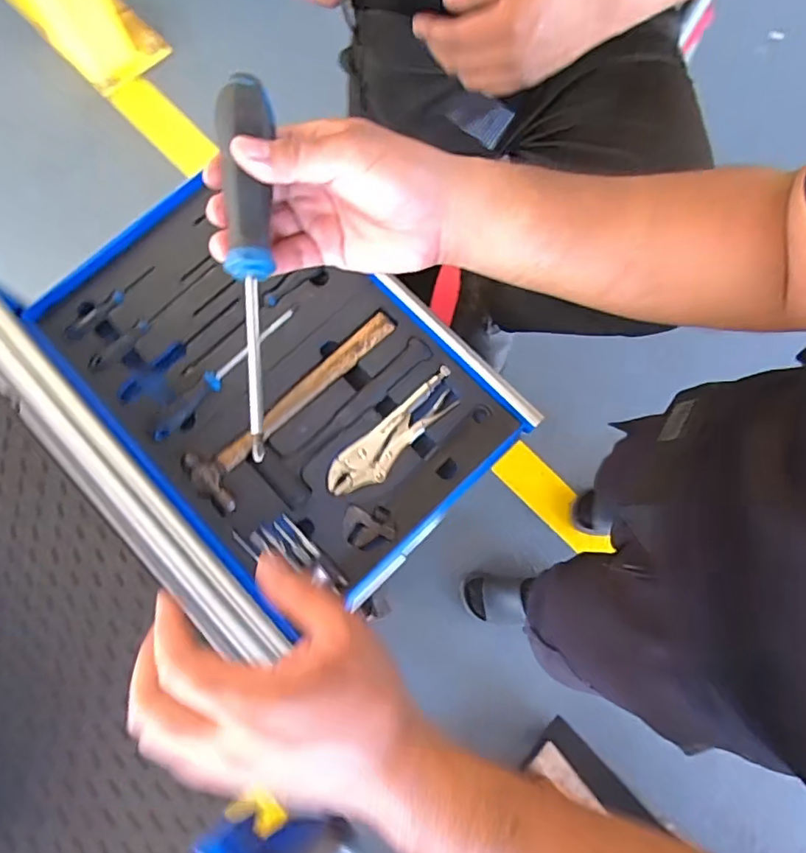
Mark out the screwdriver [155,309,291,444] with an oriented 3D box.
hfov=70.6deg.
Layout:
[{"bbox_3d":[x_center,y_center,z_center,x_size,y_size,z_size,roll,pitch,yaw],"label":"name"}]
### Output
[{"bbox_3d":[-0.236,-0.072,0.748,0.026,0.020,0.234,43,82,8],"label":"screwdriver"}]

